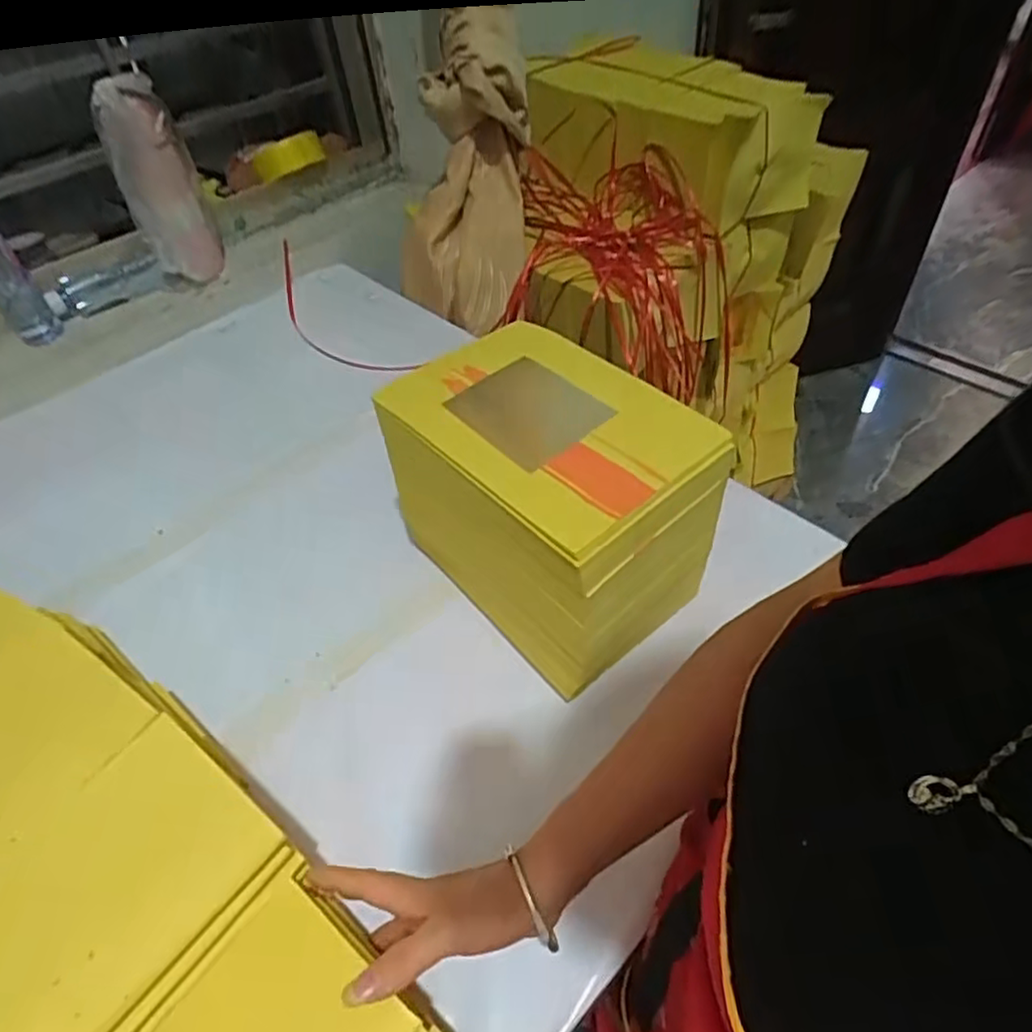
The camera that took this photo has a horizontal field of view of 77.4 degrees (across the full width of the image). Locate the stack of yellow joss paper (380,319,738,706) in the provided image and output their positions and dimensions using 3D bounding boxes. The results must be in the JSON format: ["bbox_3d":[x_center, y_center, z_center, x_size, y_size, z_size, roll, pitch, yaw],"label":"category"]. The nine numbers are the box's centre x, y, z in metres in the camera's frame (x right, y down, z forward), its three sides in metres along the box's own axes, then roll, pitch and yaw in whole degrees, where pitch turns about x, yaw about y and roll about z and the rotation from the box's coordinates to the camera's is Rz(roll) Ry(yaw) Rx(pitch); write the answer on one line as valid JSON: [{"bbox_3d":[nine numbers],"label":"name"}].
[{"bbox_3d":[0.032,-0.012,0.534,0.165,0.182,0.246,-37,54,-24],"label":"stack of yellow joss paper"}]

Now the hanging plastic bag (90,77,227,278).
[{"bbox_3d":[-0.494,-0.462,0.898,0.095,0.261,0.096,-20,49,-11],"label":"hanging plastic bag"}]

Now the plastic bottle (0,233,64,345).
[{"bbox_3d":[-0.683,-0.317,0.857,0.060,0.180,0.055,34,60,31],"label":"plastic bottle"}]

